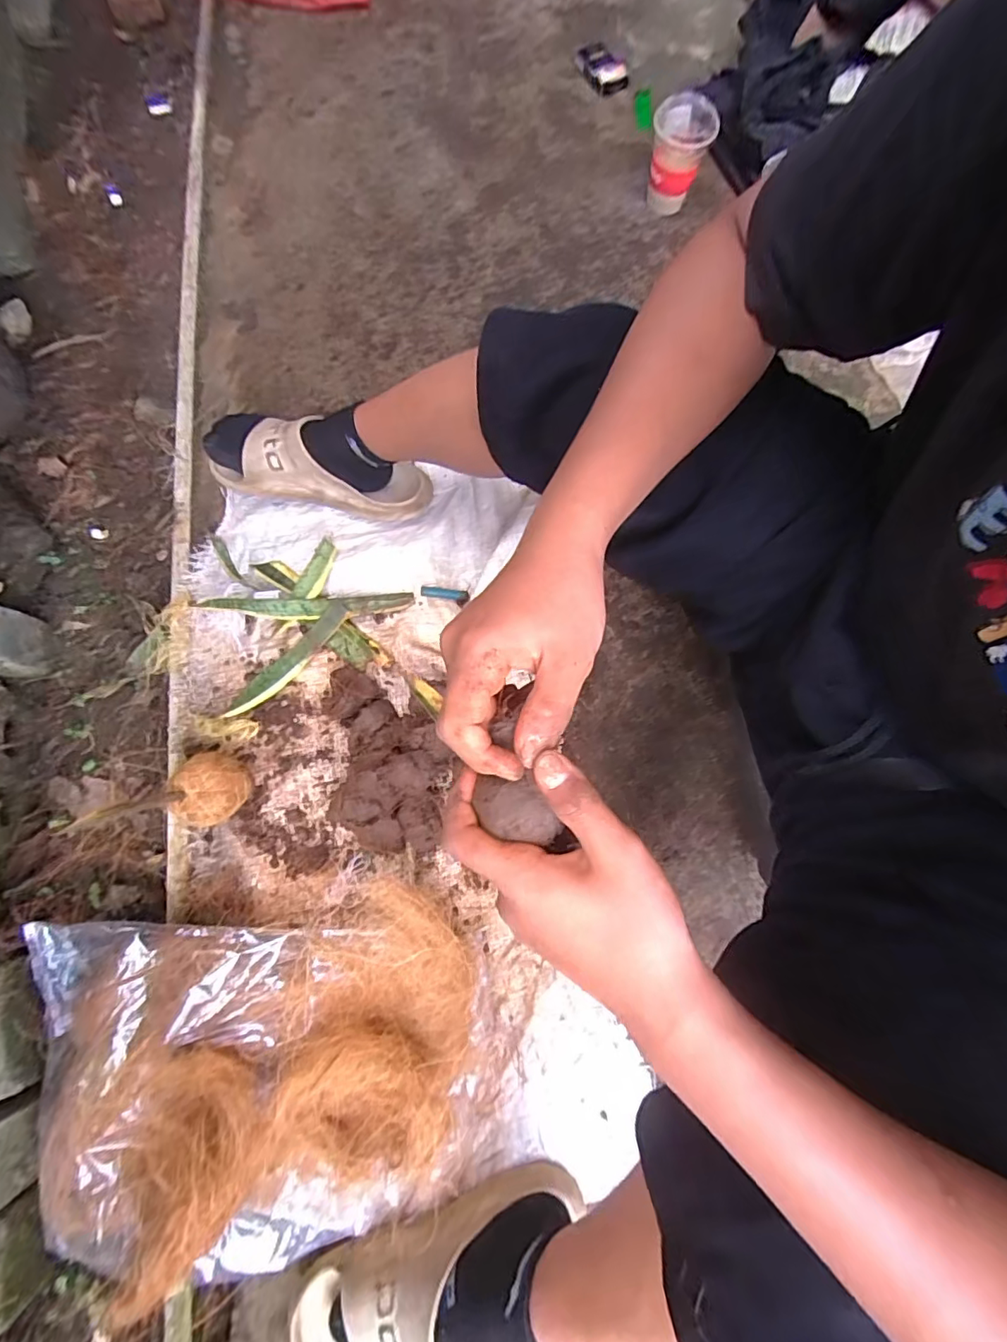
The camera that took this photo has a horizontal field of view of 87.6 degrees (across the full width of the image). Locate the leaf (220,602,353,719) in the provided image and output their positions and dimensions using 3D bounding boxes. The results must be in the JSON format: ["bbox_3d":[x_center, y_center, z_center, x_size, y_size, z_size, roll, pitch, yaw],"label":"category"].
[{"bbox_3d":[-0.274,-0.013,0.675,0.194,0.025,0.033,-44,81,-10],"label":"leaf"}]

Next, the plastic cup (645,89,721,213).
[{"bbox_3d":[0.262,-0.778,0.801,0.090,0.115,0.094,0,77,-1],"label":"plastic cup"}]

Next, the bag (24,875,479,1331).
[{"bbox_3d":[-0.246,0.391,0.490,0.435,0.130,0.315,-6,77,-3],"label":"bag"}]

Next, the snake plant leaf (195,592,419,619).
[{"bbox_3d":[-0.258,-0.086,0.681,0.271,0.040,0.035,-3,77,-2],"label":"snake plant leaf"}]

